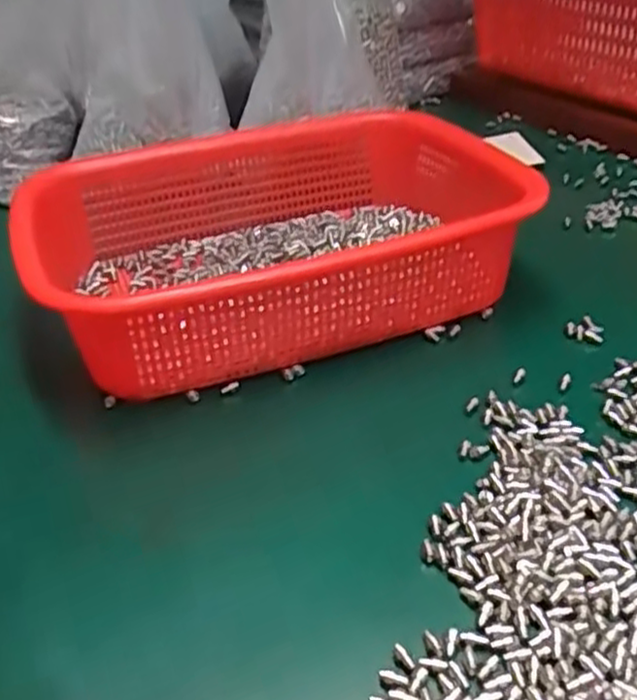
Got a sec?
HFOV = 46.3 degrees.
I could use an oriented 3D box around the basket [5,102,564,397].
[{"bbox_3d":[-0.020,-0.069,0.458,0.286,0.077,0.212,-17,35,-16],"label":"basket"}]

